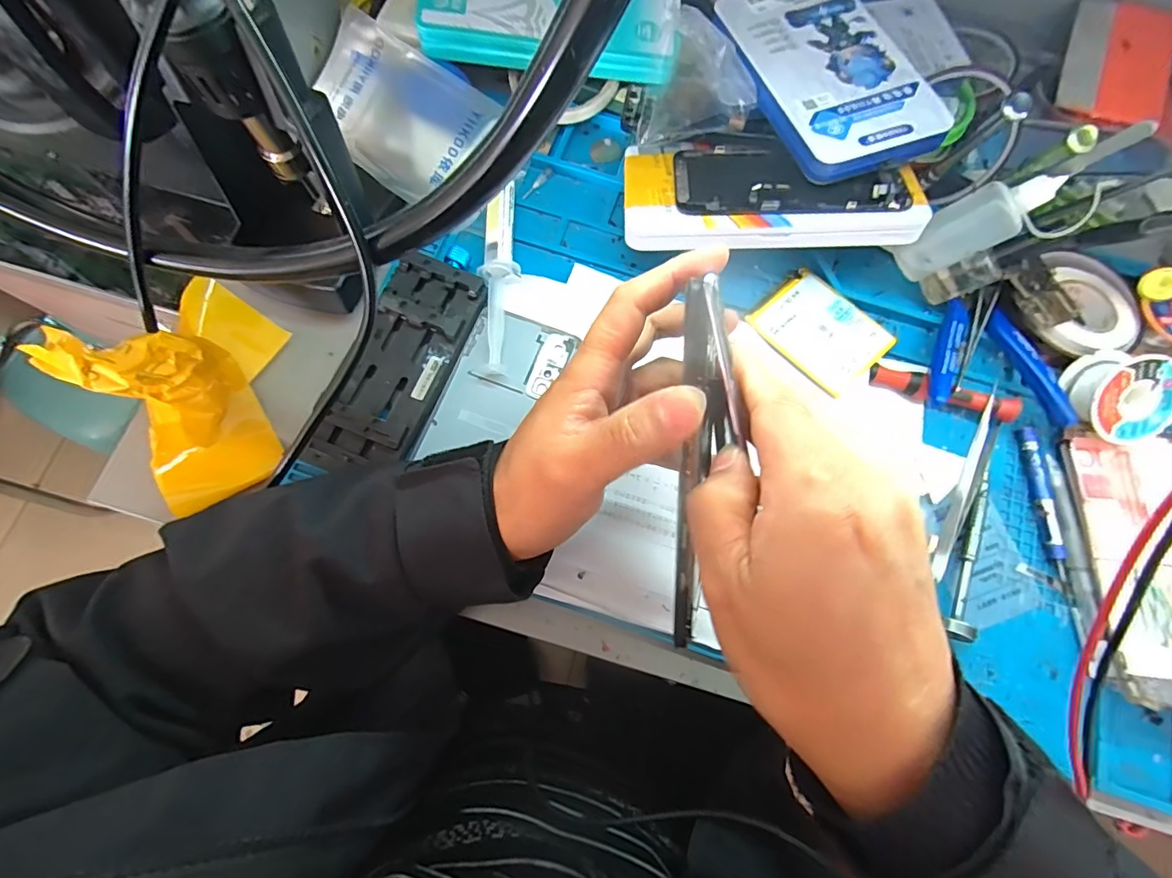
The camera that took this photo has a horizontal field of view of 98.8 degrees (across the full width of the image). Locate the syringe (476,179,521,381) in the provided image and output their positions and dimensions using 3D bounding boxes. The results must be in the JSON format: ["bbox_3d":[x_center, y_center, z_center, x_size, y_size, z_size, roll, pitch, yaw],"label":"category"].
[{"bbox_3d":[-0.058,-0.110,0.339,0.025,0.019,0.134,3,74,-1],"label":"syringe"}]

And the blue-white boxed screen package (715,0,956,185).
[{"bbox_3d":[0.157,-0.247,0.333,0.092,0.014,0.170,-18,70,-1],"label":"blue-white boxed screen package"}]

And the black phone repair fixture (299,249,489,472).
[{"bbox_3d":[-0.116,-0.045,0.319,0.056,0.022,0.146,20,74,4],"label":"black phone repair fixture"}]

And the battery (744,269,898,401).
[{"bbox_3d":[0.157,-0.074,0.338,0.060,0.006,0.080,-41,79,-12],"label":"battery"}]

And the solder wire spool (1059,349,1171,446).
[{"bbox_3d":[0.329,-0.027,0.313,0.041,0.036,0.054,8,106,0],"label":"solder wire spool"}]

